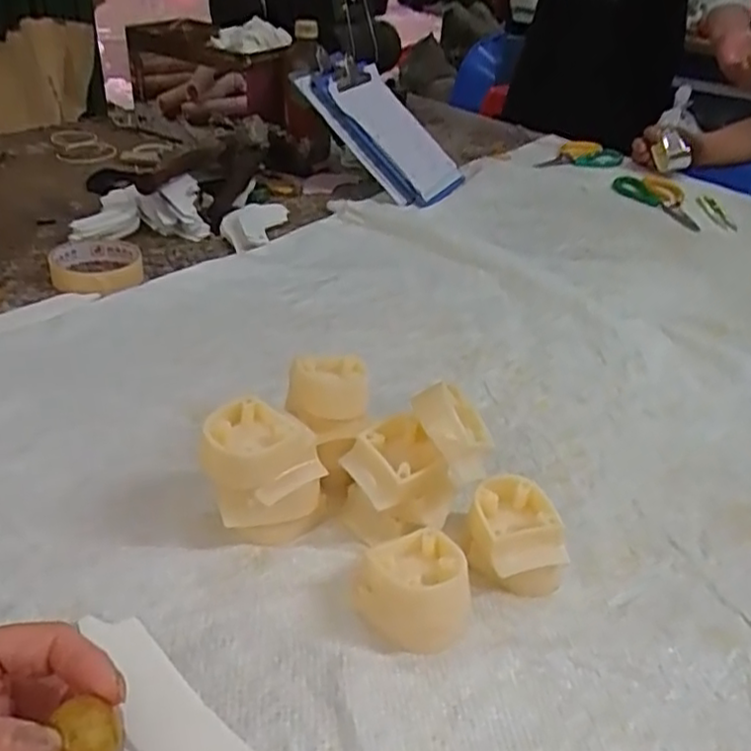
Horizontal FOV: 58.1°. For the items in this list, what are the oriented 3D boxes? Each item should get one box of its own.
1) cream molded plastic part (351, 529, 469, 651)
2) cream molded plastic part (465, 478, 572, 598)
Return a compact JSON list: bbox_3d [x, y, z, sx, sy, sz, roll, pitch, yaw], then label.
[{"bbox_3d":[0.018,0.114,0.365,0.057,0.041,0.059,2,34,-7],"label":"cream molded plastic part"},{"bbox_3d":[0.078,0.095,0.403,0.055,0.041,0.062,-4,35,-15],"label":"cream molded plastic part"}]

